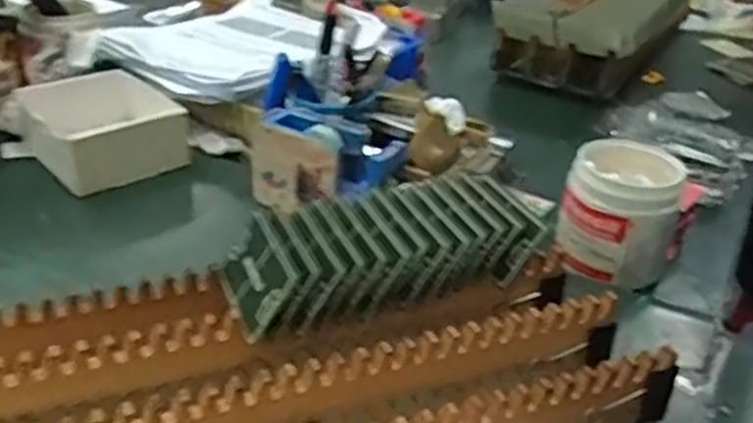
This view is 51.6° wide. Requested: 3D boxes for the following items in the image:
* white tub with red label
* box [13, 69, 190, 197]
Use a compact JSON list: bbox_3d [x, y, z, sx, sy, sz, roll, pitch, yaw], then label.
[{"bbox_3d":[0.214,-0.002,0.681,0.097,0.093,0.081,14,31,17],"label":"white tub with red label"},{"bbox_3d":[-0.268,-0.079,0.767,0.123,0.065,0.133,-19,37,-34],"label":"box"}]

